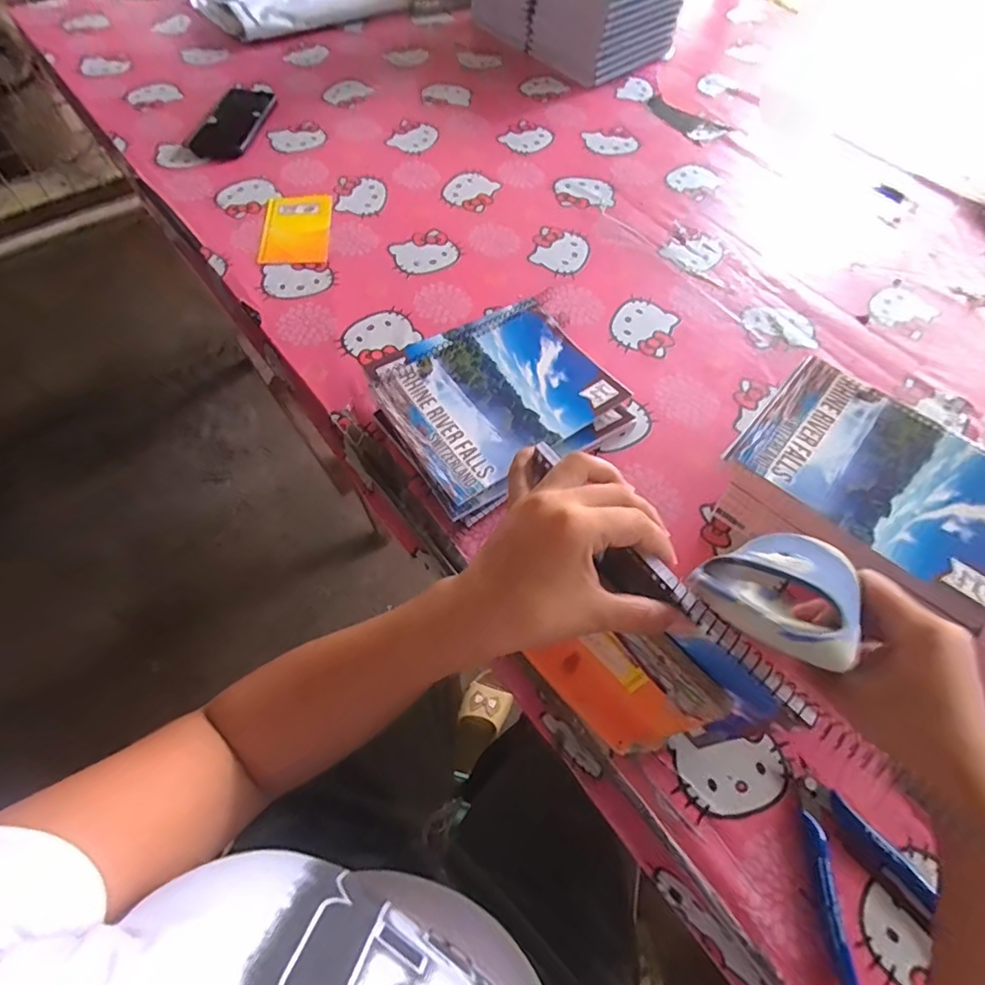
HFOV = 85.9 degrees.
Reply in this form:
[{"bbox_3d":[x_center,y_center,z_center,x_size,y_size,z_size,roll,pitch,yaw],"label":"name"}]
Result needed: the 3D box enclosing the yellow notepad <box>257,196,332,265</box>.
[{"bbox_3d":[-0.243,-0.325,0.656,0.080,0.005,0.130,-4,60,-5],"label":"yellow notepad"}]

